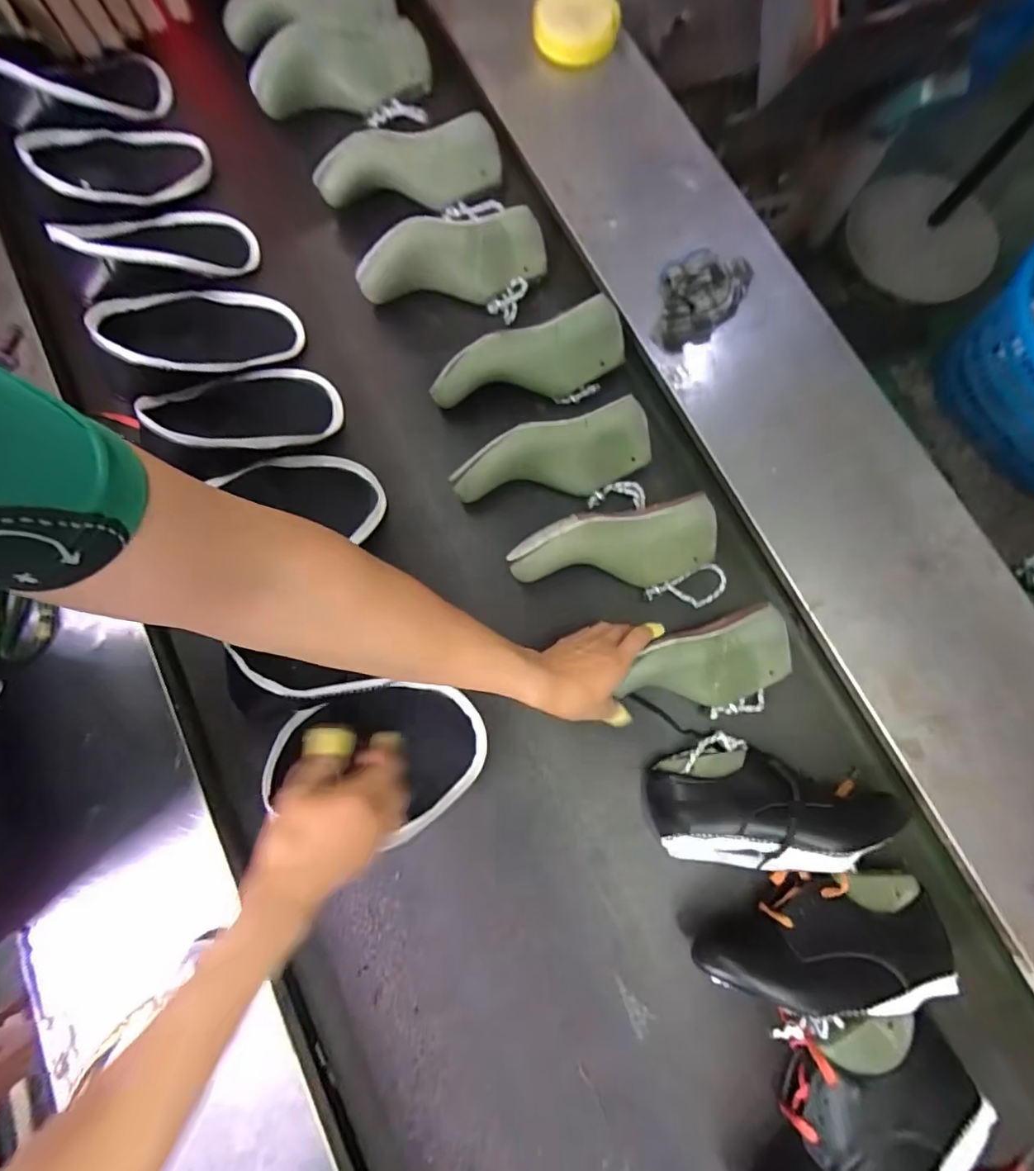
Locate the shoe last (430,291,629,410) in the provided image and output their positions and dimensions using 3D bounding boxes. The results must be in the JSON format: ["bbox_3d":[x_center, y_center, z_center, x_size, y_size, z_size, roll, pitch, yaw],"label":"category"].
[{"bbox_3d":[0.010,-0.276,0.629,0.246,0.085,0.079,-16,79,-2],"label":"shoe last"}]

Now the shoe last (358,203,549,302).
[{"bbox_3d":[-0.088,-0.440,0.670,0.242,0.093,0.090,1,79,1],"label":"shoe last"}]

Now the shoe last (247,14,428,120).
[{"bbox_3d":[-0.258,-0.743,0.720,0.248,0.081,0.098,9,79,16],"label":"shoe last"}]

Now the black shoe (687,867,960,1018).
[{"bbox_3d":[0.301,0.345,0.498,0.235,0.082,0.101,0,79,1],"label":"black shoe"}]

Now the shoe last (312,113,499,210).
[{"bbox_3d":[-0.150,-0.569,0.687,0.246,0.076,0.065,-2,79,0],"label":"shoe last"}]

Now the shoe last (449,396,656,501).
[{"bbox_3d":[0.046,-0.147,0.604,0.247,0.074,0.071,-20,79,-3],"label":"shoe last"}]

